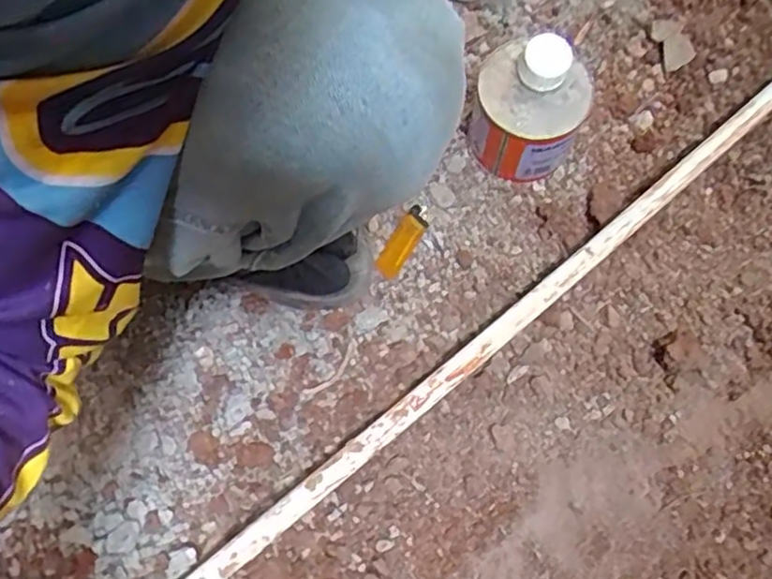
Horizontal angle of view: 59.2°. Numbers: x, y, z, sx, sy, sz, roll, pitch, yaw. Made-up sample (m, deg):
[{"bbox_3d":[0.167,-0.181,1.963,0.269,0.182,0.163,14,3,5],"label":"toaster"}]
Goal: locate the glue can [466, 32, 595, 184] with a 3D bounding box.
[{"bbox_3d":[0.128,-0.165,0.619,0.096,0.110,0.091,-1,71,2],"label":"glue can"}]

